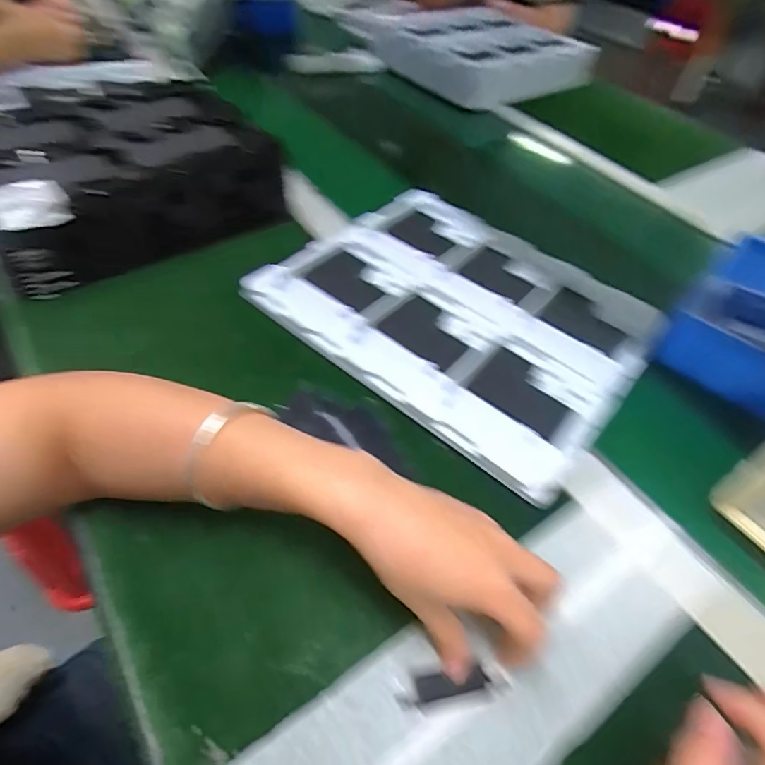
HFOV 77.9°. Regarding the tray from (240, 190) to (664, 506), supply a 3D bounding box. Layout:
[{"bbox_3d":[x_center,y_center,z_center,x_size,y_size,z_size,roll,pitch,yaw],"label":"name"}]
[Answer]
[{"bbox_3d":[0.079,-0.078,0.473,0.330,0.021,0.284,34,55,22],"label":"tray"}]

